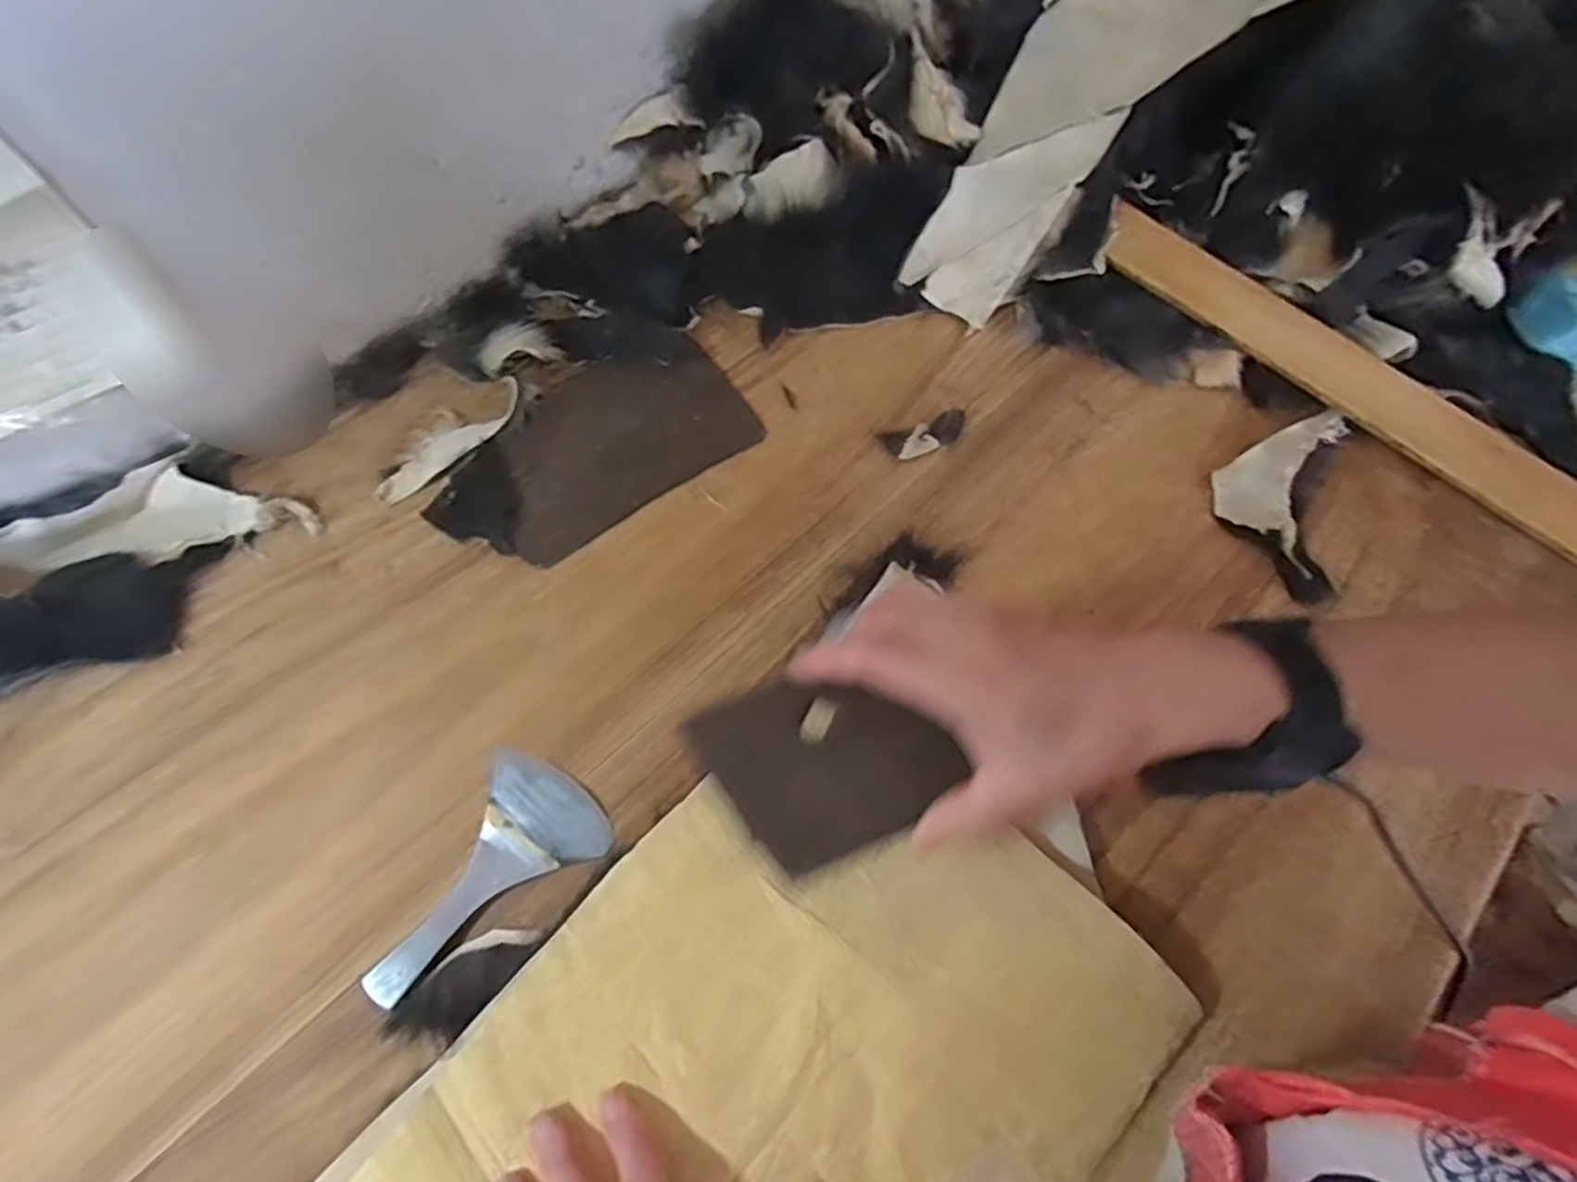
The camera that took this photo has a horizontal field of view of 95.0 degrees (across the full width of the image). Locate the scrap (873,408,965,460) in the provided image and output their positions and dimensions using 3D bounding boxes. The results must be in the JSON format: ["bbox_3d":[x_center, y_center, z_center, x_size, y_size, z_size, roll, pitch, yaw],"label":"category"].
[{"bbox_3d":[0.107,-0.121,0.556,0.070,0.007,0.028,-20,69,-12],"label":"scrap"}]

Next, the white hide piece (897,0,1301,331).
[{"bbox_3d":[0.319,-0.439,0.579,0.247,0.099,0.553,41,92,18],"label":"white hide piece"}]

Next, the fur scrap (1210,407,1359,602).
[{"bbox_3d":[0.375,-0.079,0.545,0.091,0.013,0.170,31,68,10],"label":"fur scrap"}]

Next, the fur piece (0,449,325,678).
[{"bbox_3d":[-0.427,-0.017,0.444,0.112,0.058,0.216,40,68,15],"label":"fur piece"}]

